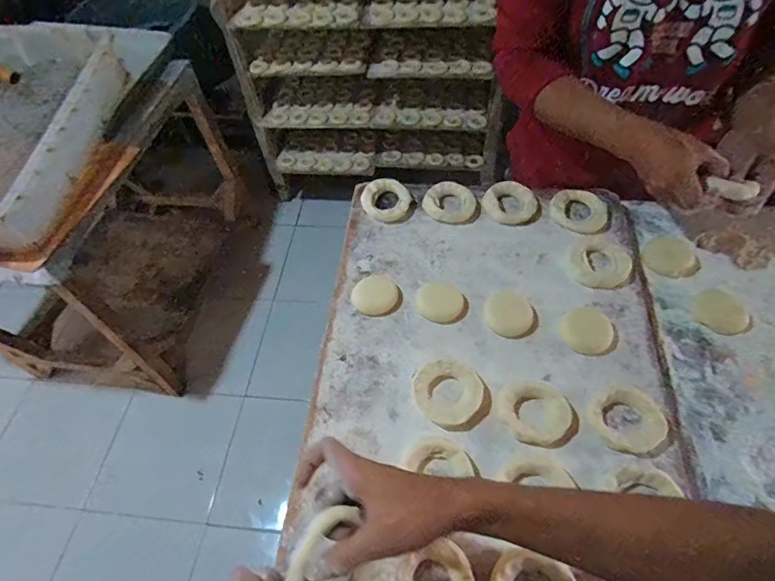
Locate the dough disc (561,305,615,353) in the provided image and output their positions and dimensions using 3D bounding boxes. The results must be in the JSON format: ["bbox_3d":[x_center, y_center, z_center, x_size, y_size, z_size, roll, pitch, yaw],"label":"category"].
[{"bbox_3d":[0.254,0.048,0.584,0.060,0.004,0.065,-2,55,3],"label":"dough disc"}]

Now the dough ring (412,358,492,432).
[{"bbox_3d":[0.075,0.120,0.540,0.088,0.015,0.076,24,60,20],"label":"dough ring"}]

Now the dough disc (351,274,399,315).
[{"bbox_3d":[-0.016,0.005,0.631,0.063,0.007,0.056,-37,60,-20],"label":"dough disc"}]

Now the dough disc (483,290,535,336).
[{"bbox_3d":[0.158,0.030,0.602,0.062,0.013,0.060,-2,55,3],"label":"dough disc"}]

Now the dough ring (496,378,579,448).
[{"bbox_3d":[0.169,0.137,0.523,0.073,0.010,0.084,-37,60,-20],"label":"dough ring"}]

